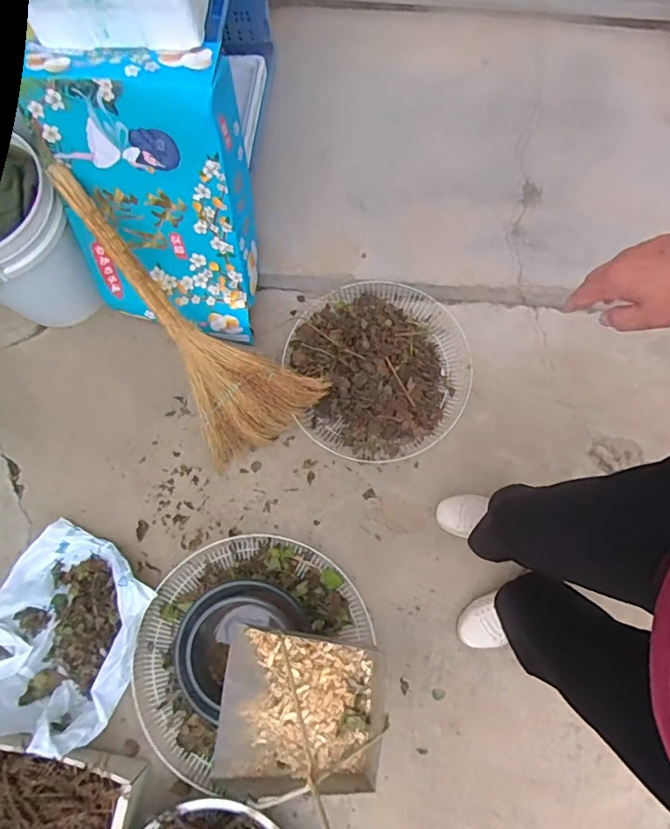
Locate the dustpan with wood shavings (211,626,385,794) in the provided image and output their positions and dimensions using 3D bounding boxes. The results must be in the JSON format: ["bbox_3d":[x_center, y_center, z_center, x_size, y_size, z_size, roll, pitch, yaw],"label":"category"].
[{"bbox_3d":[-0.052,0.490,0.879,0.267,0.083,0.244,7,75,0],"label":"dustpan with wood shavings"}]

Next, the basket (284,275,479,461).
[{"bbox_3d":[0.100,-0.101,1.216,0.409,0.058,0.402,0,77,1],"label":"basket"}]

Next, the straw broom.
[{"bbox_3d":[-0.327,-0.187,1.083,0.272,0.113,0.638,-44,111,-8],"label":"straw broom"}]

